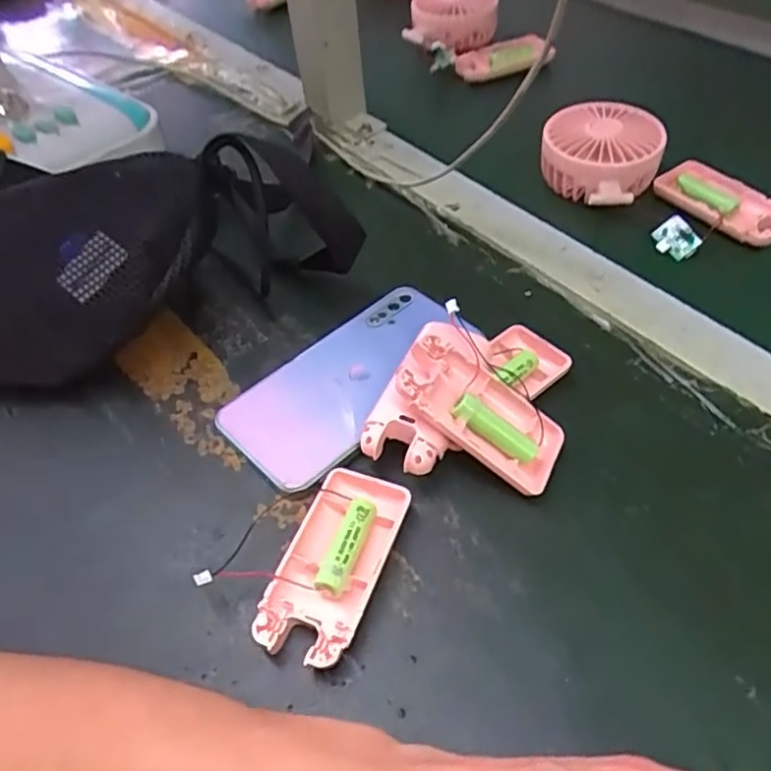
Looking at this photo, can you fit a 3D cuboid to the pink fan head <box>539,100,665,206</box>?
[{"bbox_3d":[0.163,-0.174,0.492,0.085,0.048,0.085,13,52,14],"label":"pink fan head"}]

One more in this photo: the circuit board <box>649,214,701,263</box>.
[{"bbox_3d":[0.206,-0.103,0.460,0.028,0.025,0.008,51,22,1],"label":"circuit board"}]

